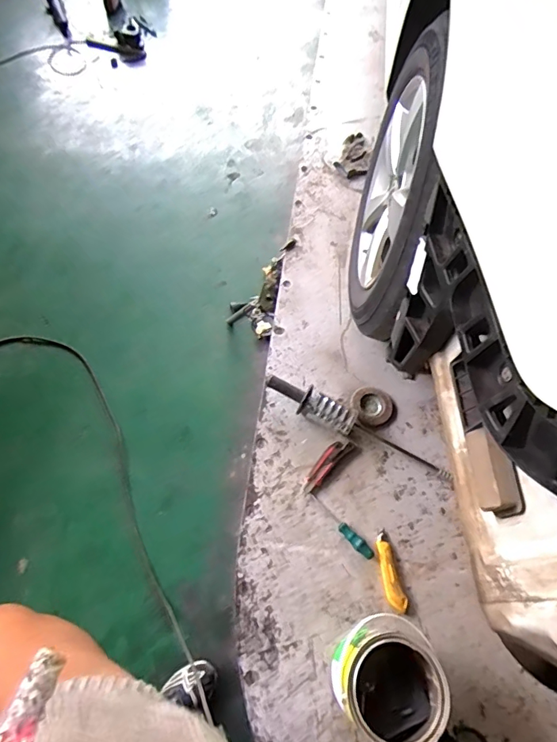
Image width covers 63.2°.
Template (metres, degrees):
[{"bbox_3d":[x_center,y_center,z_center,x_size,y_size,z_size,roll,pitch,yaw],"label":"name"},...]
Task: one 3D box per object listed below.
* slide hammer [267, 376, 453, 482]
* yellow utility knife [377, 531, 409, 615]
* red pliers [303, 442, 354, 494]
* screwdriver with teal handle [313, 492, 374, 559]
[{"bbox_3d":[0.180,0.127,1.008,0.455,0.063,0.066,28,67,-2],"label":"slide hammer"},{"bbox_3d":[0.222,0.402,0.907,0.038,0.020,0.148,-9,66,-9],"label":"yellow utility knife"},{"bbox_3d":[0.104,0.205,0.993,0.037,0.008,0.145,40,68,13],"label":"red pliers"},{"bbox_3d":[0.131,0.318,0.935,0.024,0.021,0.168,-38,73,-19],"label":"screwdriver with teal handle"}]

